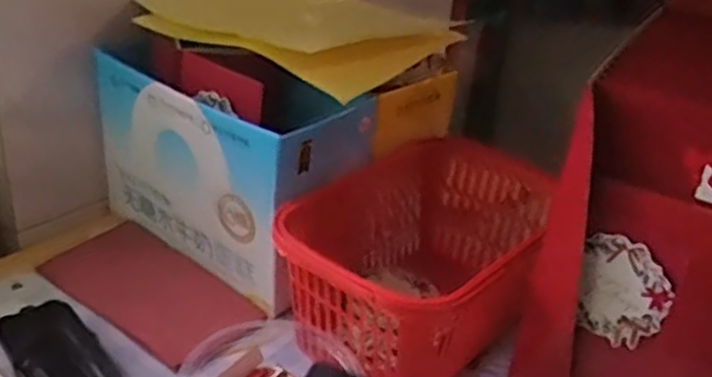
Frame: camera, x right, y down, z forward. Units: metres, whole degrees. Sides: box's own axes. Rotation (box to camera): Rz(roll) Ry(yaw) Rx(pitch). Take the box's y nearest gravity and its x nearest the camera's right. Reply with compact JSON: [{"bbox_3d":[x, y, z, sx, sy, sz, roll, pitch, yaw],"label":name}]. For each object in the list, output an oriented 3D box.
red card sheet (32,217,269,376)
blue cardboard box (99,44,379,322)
[{"bbox_3d":[-0.168,0.081,0.603,0.177,0.009,0.093,26,38,31],"label":"red card sheet"},{"bbox_3d":[-0.109,-0.023,0.639,0.223,0.158,0.112,27,34,31],"label":"blue cardboard box"}]

